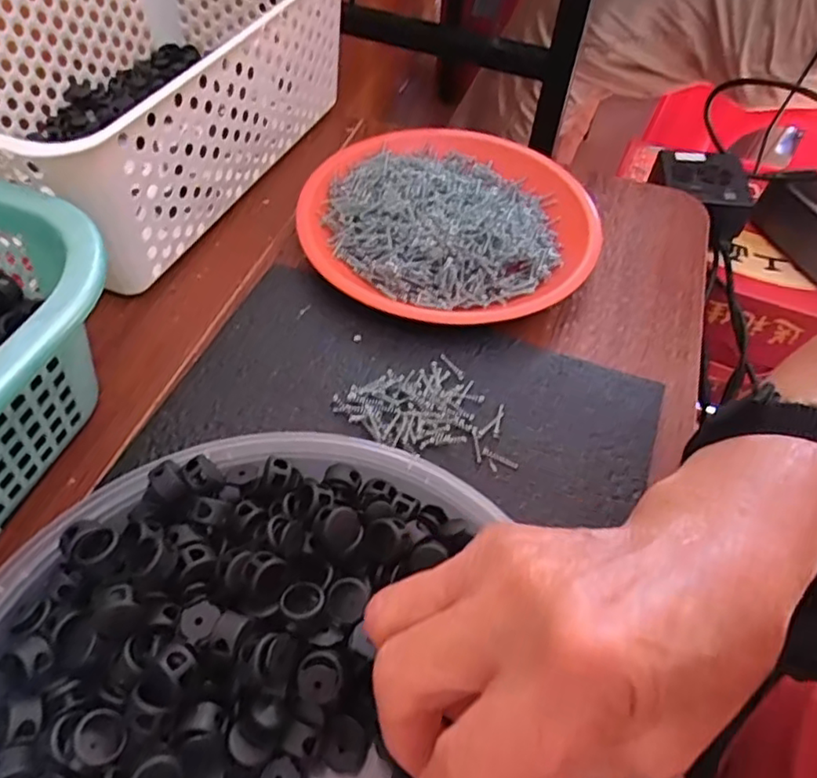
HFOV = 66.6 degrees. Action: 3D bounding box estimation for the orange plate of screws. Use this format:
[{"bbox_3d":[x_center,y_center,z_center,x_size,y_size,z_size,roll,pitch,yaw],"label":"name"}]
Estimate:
[{"bbox_3d":[0.028,-0.115,0.416,0.188,0.026,0.183,2,54,-3],"label":"orange plate of screws"}]

